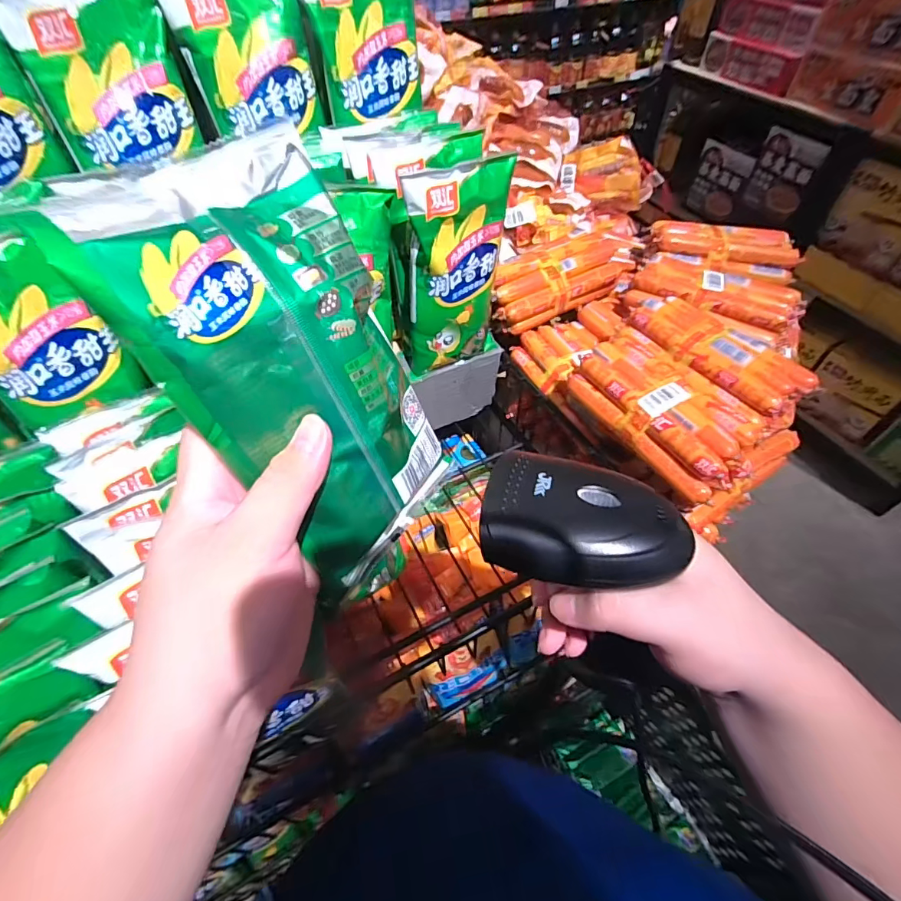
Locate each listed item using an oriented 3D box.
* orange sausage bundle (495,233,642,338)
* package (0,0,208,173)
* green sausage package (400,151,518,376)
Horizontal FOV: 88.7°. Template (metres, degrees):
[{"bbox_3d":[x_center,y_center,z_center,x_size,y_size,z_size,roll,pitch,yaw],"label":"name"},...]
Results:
[{"bbox_3d":[0.129,-0.196,0.531,0.174,0.060,0.055,-23,55,-17],"label":"orange sausage bundle"},{"bbox_3d":[-0.262,-0.288,0.360,0.102,0.112,0.038,-22,32,-17],"label":"package"},{"bbox_3d":[0.009,-0.164,0.434,0.101,0.182,0.029,-31,58,-22],"label":"green sausage package"}]

